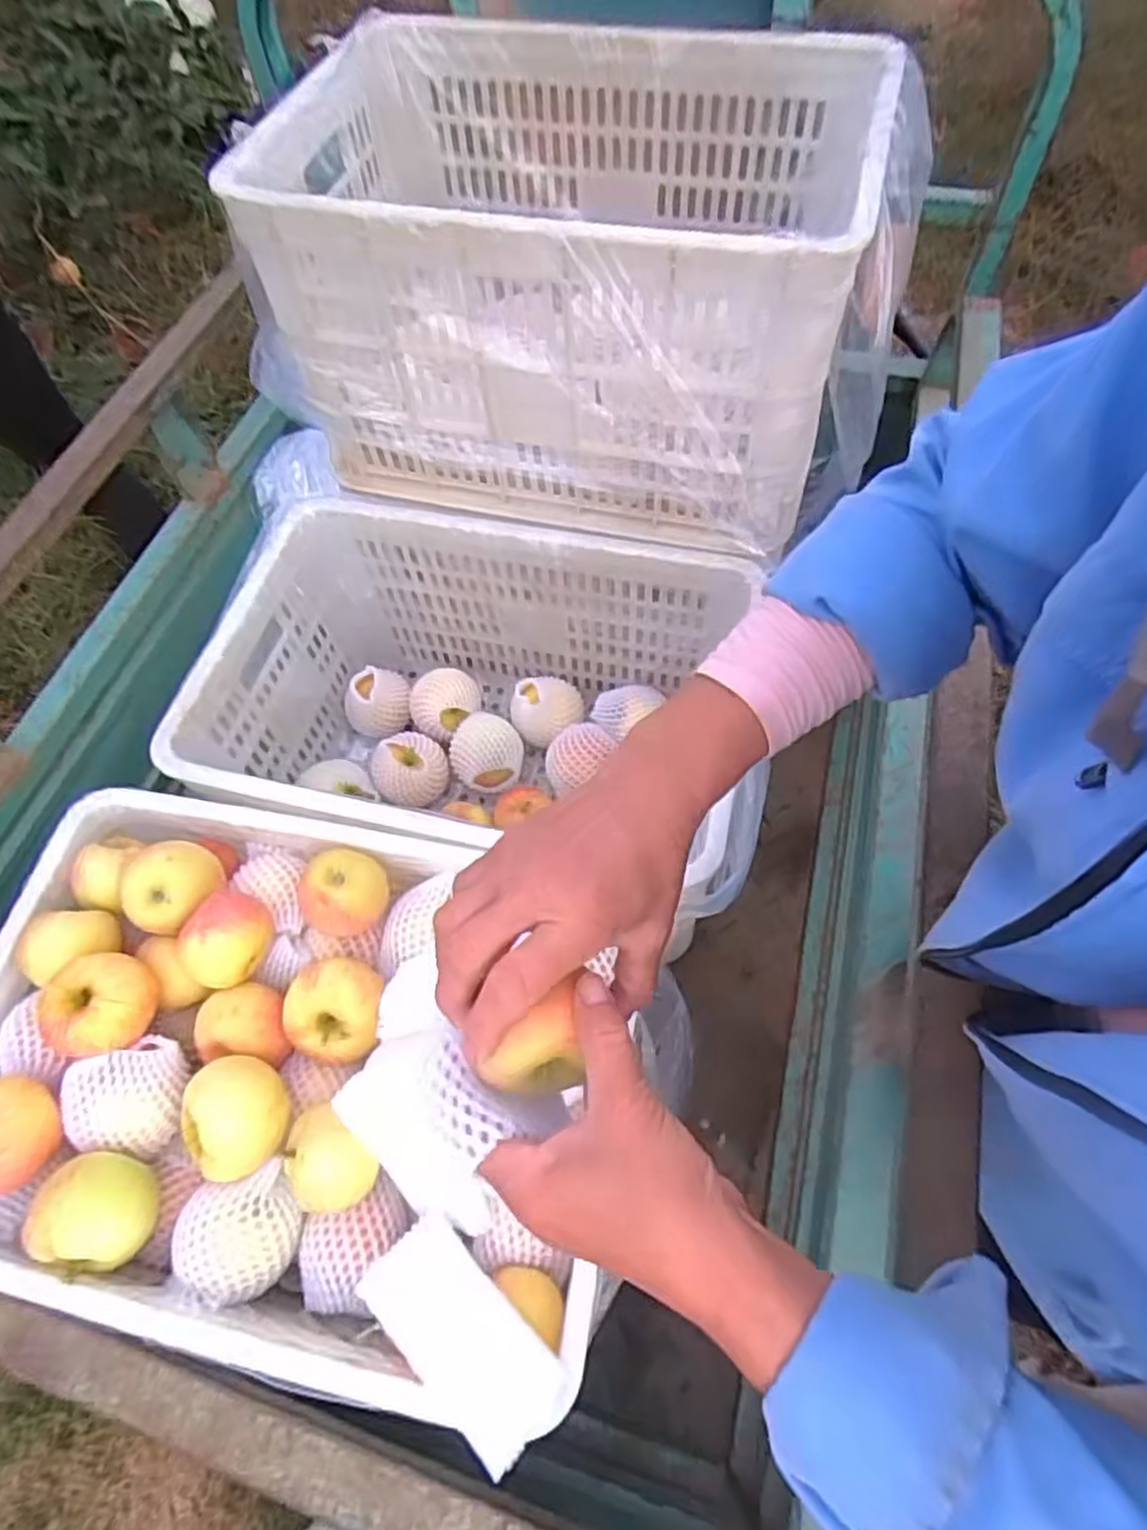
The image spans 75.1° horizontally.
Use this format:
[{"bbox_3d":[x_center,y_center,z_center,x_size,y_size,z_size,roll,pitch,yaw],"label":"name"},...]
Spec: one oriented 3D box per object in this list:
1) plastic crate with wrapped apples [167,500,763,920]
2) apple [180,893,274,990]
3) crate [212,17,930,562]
[{"bbox_3d":[-0.099,-0.041,0.842,0.517,0.291,0.359,12,64,8],"label":"plastic crate with wrapped apples"},{"bbox_3d":[-0.284,0.140,0.605,0.061,0.061,0.073,24,66,13],"label":"apple"},{"bbox_3d":[0.015,-0.482,0.759,0.563,0.296,0.420,11,63,8],"label":"crate"}]

